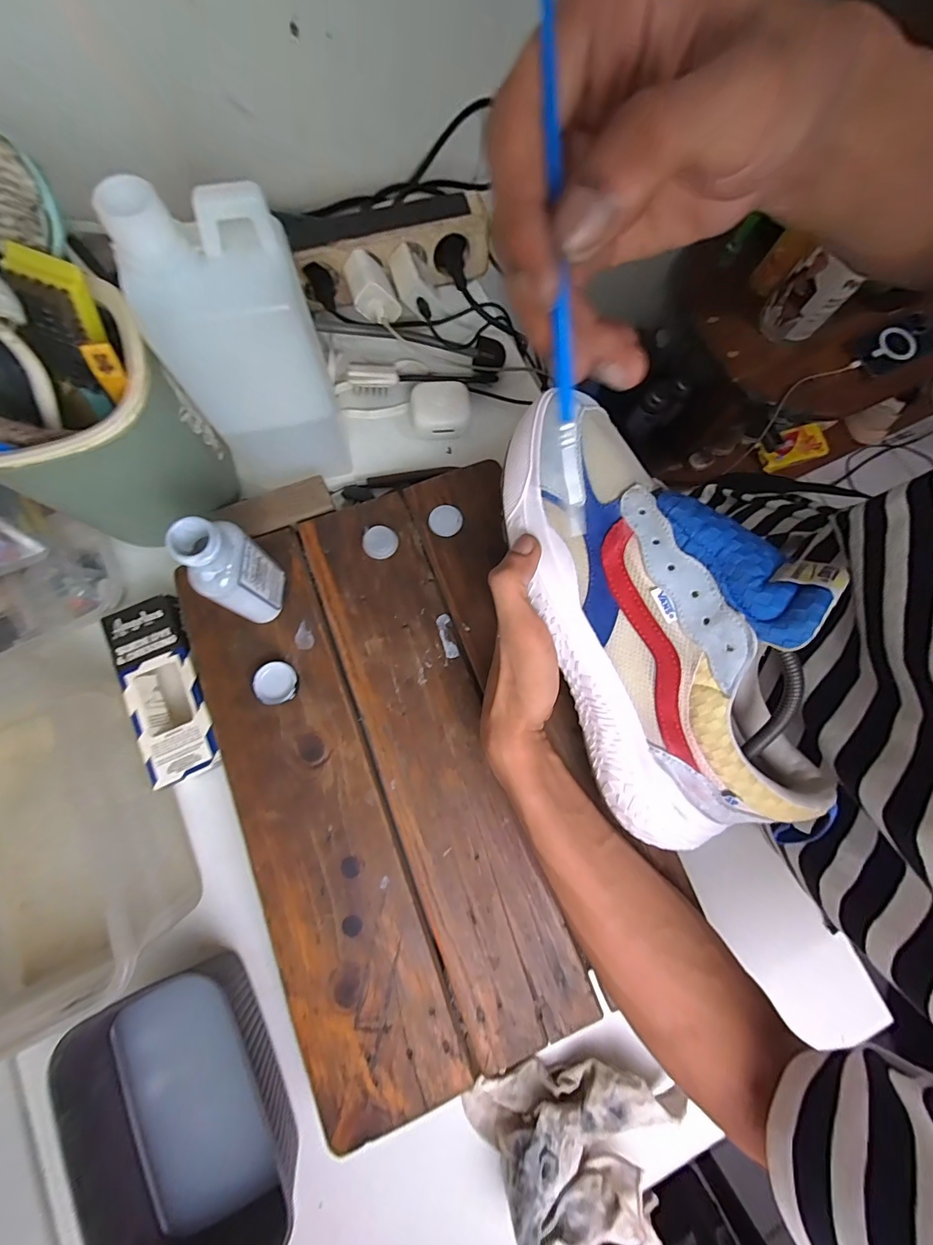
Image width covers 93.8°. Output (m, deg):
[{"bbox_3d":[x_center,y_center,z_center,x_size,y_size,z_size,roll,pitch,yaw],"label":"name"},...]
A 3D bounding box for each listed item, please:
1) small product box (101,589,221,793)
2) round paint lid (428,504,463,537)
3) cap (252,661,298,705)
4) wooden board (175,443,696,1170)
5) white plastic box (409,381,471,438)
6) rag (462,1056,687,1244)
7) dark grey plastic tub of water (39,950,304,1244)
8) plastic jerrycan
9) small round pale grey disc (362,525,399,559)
[{"bbox_3d":[-0.232,0.051,0.342,0.053,0.025,0.139,-23,80,-8],"label":"small product box"},{"bbox_3d":[-0.017,-0.085,0.361,0.027,0.004,0.026,1,78,-3],"label":"round paint lid"},{"bbox_3d":[-0.140,0.045,0.323,0.030,0.014,0.030,1,78,-3],"label":"cap"},{"bbox_3d":[-0.036,0.095,0.323,0.269,0.015,0.399,-23,79,-5],"label":"wooden board"},{"bbox_3d":[-0.025,-0.199,0.414,0.057,0.023,0.050,-7,78,-5],"label":"white plastic box"},{"bbox_3d":[0.071,0.349,0.291,0.138,0.046,0.085,4,77,-2],"label":"rag"},{"bbox_3d":[-0.181,0.321,0.288,0.120,0.062,0.163,-22,80,-8],"label":"dark grey plastic tub of water"},{"bbox_3d":[-0.144,-0.175,0.308,0.103,0.207,0.057,-19,79,-7],"label":"plastic jerrycan"},{"bbox_3d":[-0.070,-0.066,0.355,0.027,0.005,0.027,1,78,-3],"label":"small round pale grey disc"}]

